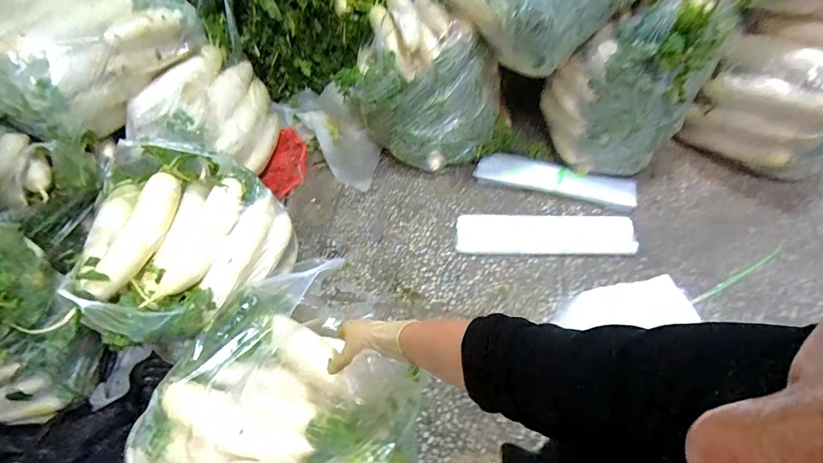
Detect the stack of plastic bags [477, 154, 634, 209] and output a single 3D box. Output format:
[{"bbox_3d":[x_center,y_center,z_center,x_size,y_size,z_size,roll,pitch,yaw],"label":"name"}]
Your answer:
[{"bbox_3d":[0.379,-0.144,1.124,0.412,0.044,0.097,13,55,14],"label":"stack of plastic bags"}]

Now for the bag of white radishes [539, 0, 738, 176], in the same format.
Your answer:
[{"bbox_3d":[0.529,-0.337,1.012,0.323,0.372,0.188,-8,53,-1],"label":"bag of white radishes"}]

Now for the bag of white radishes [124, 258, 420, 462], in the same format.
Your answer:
[{"bbox_3d":[-0.196,0.298,0.655,0.403,0.210,0.451,-29,56,-16],"label":"bag of white radishes"}]

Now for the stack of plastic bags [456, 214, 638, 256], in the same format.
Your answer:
[{"bbox_3d":[0.318,0.005,1.022,0.404,0.029,0.099,2,53,6],"label":"stack of plastic bags"}]

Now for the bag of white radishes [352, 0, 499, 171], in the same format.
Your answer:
[{"bbox_3d":[0.056,-0.394,1.107,0.344,0.344,0.257,9,55,12],"label":"bag of white radishes"}]

